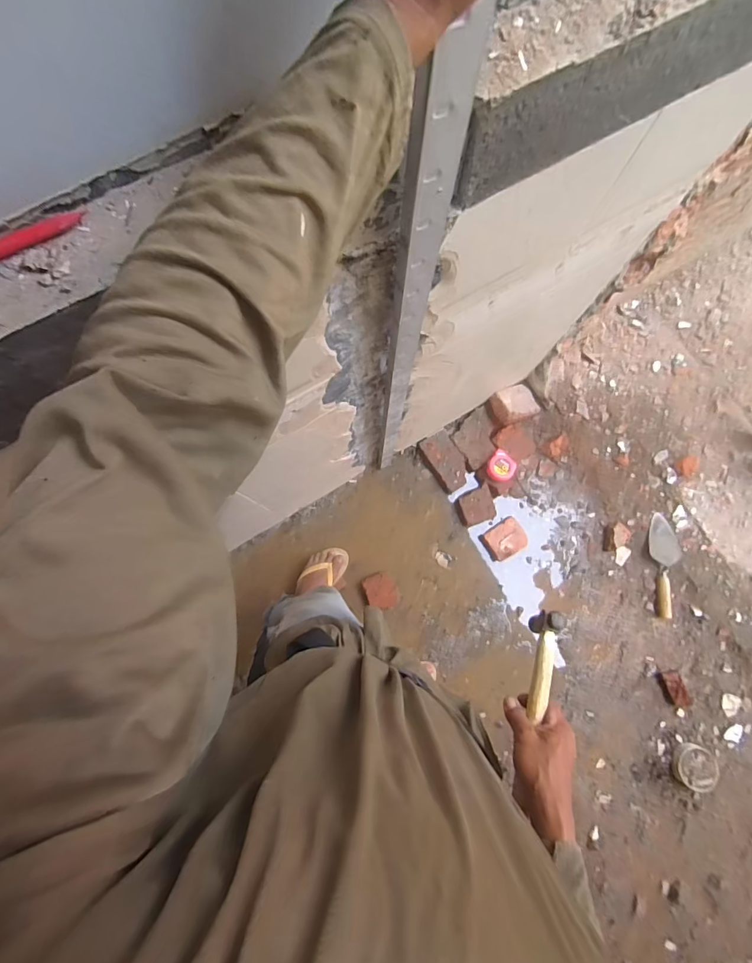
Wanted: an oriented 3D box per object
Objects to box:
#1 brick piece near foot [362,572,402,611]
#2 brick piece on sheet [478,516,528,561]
[{"bbox_3d":[0.019,0.343,1.349,0.108,0.047,0.113,-15,80,-4],"label":"brick piece near foot"},{"bbox_3d":[0.421,0.188,1.400,0.136,0.033,0.113,-33,82,-4],"label":"brick piece on sheet"}]

